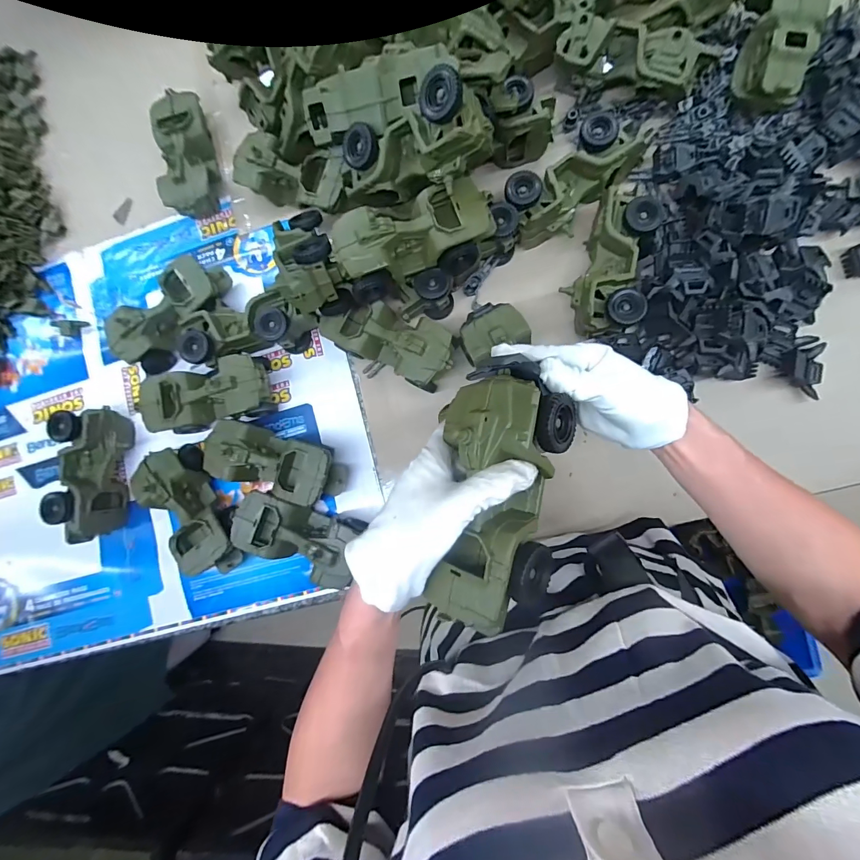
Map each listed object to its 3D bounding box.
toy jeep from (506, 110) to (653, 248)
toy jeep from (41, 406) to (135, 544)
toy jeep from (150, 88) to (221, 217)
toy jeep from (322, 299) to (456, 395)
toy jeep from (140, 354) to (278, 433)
[{"bbox_3d":[0.183,-0.314,0.522,0.176,0.071,0.087,-38,82,4],"label":"toy jeep"},{"bbox_3d":[-0.492,0.065,0.593,0.072,0.080,0.189,1,87,8],"label":"toy jeep"},{"bbox_3d":[-0.373,-0.415,0.621,0.080,0.065,0.181,-8,85,8],"label":"toy jeep"},{"bbox_3d":[-0.053,-0.118,0.545,0.176,0.079,0.091,25,90,9],"label":"toy jeep"},{"bbox_3d":[-0.310,-0.049,0.577,0.177,0.078,0.086,-12,85,7],"label":"toy jeep"}]

